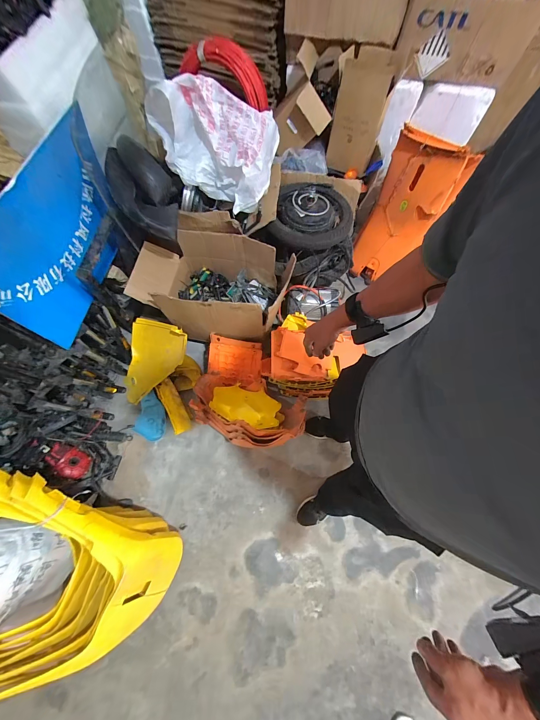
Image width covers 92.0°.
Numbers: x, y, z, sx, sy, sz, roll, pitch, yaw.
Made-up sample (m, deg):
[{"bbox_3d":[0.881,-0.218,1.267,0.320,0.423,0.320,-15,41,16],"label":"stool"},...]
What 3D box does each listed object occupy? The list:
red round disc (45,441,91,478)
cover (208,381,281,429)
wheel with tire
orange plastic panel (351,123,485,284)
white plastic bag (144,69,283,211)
[{"bbox_3d":[-0.888,0.445,1.148,0.173,0.075,0.126,40,53,-33],"label":"red round disc"},{"bbox_3d":[-0.099,0.193,1.115,0.279,0.084,0.152,15,73,4],"label":"cover"},{"bbox_3d":[0.183,-0.630,1.108,0.311,0.086,0.326,0,72,-1],"label":"wheel with tire"},{"bbox_3d":[0.606,-0.667,1.257,0.291,0.629,0.122,33,51,10],"label":"orange plastic panel"},{"bbox_3d":[-0.208,-0.850,1.000,0.465,0.296,0.332,7,73,1],"label":"white plastic bag"}]

